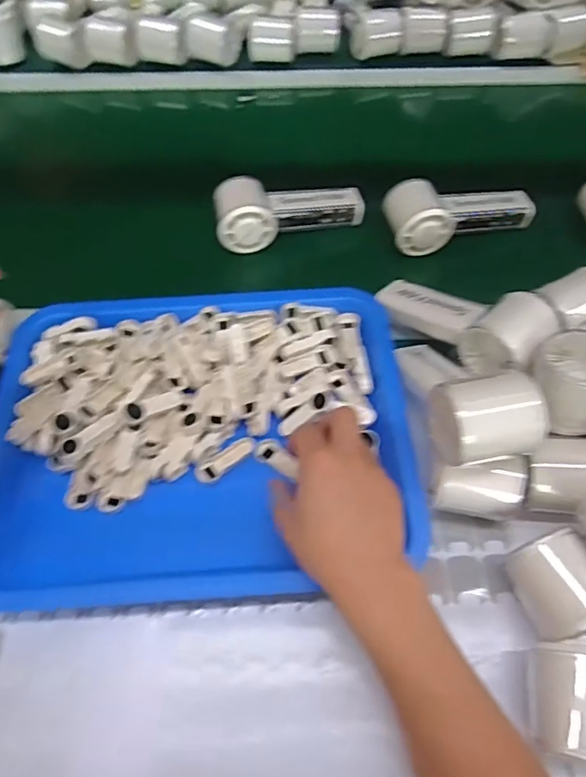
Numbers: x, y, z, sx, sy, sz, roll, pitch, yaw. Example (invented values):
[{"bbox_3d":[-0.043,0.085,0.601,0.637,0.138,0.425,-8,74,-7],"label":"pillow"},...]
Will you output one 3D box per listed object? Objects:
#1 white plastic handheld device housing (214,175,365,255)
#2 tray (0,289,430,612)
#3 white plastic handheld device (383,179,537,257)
[{"bbox_3d":[-0.002,-0.188,0.547,0.154,0.049,0.060,-6,59,-3],"label":"white plastic handheld device housing"},{"bbox_3d":[-0.073,0.033,0.425,0.327,0.042,0.260,-3,59,-1],"label":"tray"},{"bbox_3d":[0.178,-0.189,0.547,0.158,0.051,0.059,-14,60,-8],"label":"white plastic handheld device"}]

